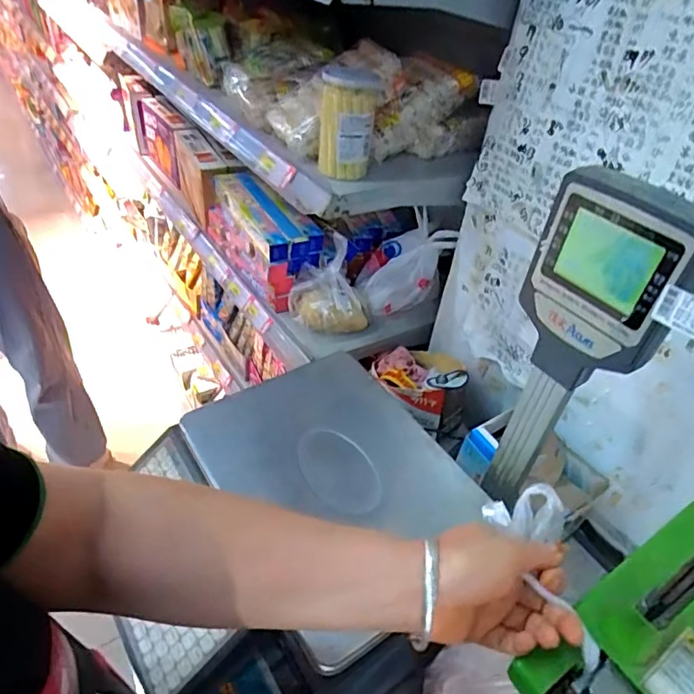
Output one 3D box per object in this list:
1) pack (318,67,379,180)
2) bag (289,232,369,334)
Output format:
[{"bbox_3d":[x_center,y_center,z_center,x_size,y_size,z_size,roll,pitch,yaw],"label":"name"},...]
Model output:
[{"bbox_3d":[0.001,-0.317,0.718,0.075,0.138,0.079,5,41,-2],"label":"pack"},{"bbox_3d":[-0.031,-0.107,0.911,0.139,0.155,0.089,0,41,-8],"label":"bag"}]

